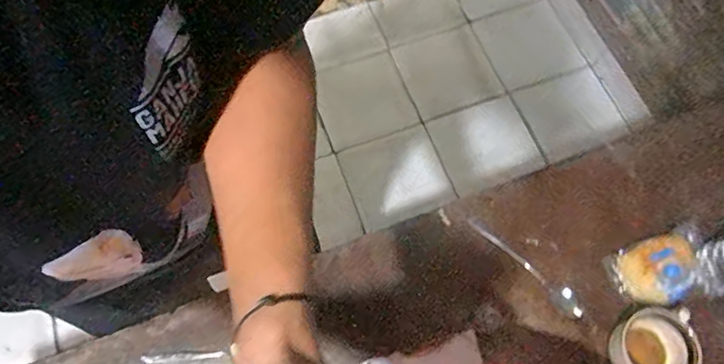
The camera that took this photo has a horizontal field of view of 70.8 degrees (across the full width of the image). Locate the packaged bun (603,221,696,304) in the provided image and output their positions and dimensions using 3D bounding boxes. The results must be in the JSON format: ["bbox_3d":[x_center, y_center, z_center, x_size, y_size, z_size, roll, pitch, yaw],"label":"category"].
[{"bbox_3d":[0.402,0.116,0.681,0.126,0.025,0.083,-18,70,-6],"label":"packaged bun"}]

